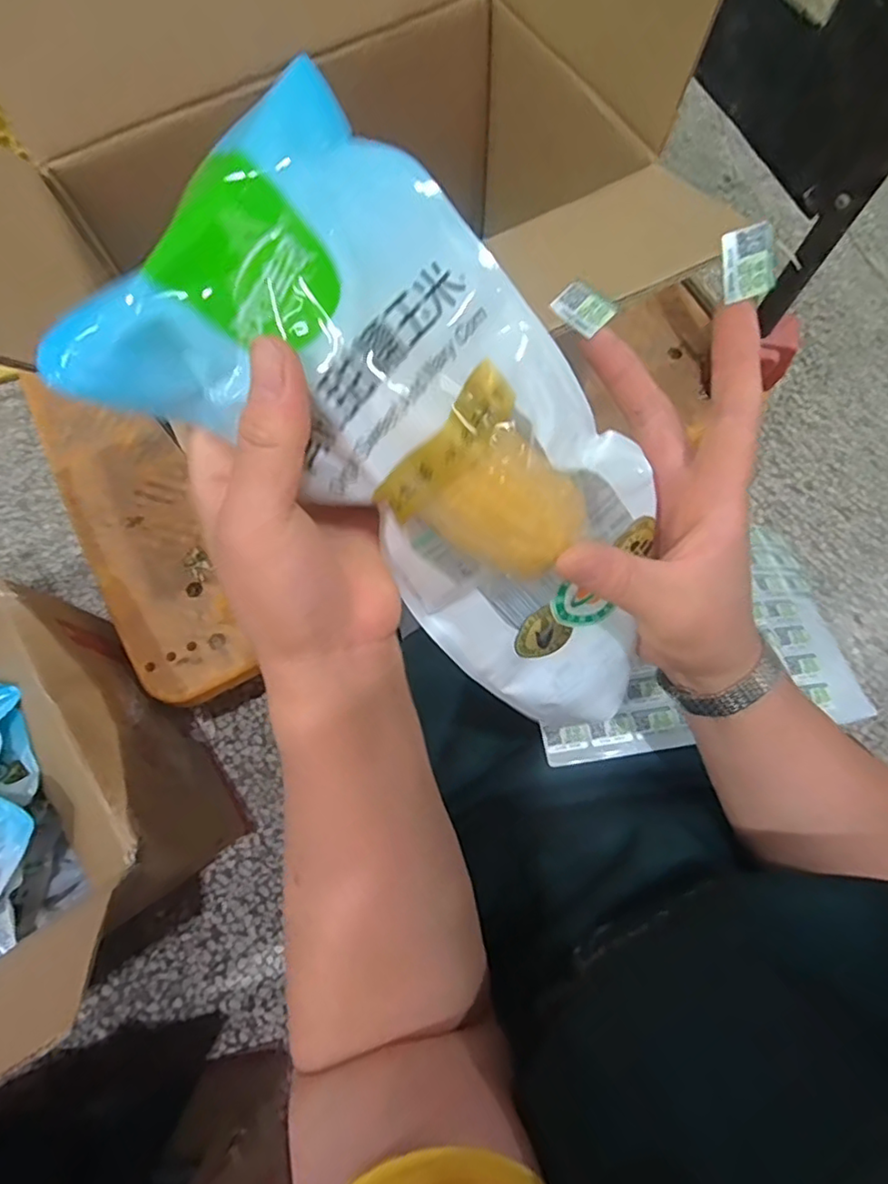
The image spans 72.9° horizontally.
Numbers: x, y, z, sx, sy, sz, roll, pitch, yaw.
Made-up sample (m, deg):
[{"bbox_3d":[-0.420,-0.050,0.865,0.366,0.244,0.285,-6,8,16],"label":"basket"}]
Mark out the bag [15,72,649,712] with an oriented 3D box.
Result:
[{"bbox_3d":[0.002,-0.039,0.226,0.117,0.049,0.255,-51,120,-13],"label":"bag"}]

